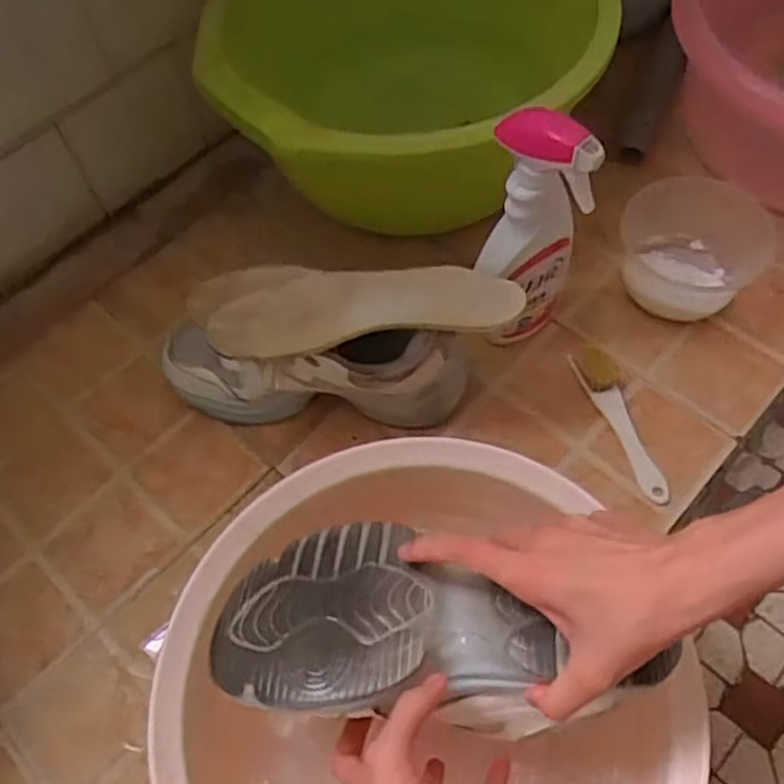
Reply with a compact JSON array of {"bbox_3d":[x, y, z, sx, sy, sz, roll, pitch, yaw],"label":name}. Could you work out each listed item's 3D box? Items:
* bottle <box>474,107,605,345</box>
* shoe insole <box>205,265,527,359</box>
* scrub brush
[{"bbox_3d":[0.117,-0.127,0.612,0.076,0.246,0.053,16,64,11],"label":"bottle"},{"bbox_3d":[-0.023,-0.071,0.592,0.244,0.039,0.079,-5,60,2],"label":"shoe insole"},{"bbox_3d":[0.214,0.025,0.657,0.036,0.018,0.153,-21,63,-8],"label":"scrub brush"}]

